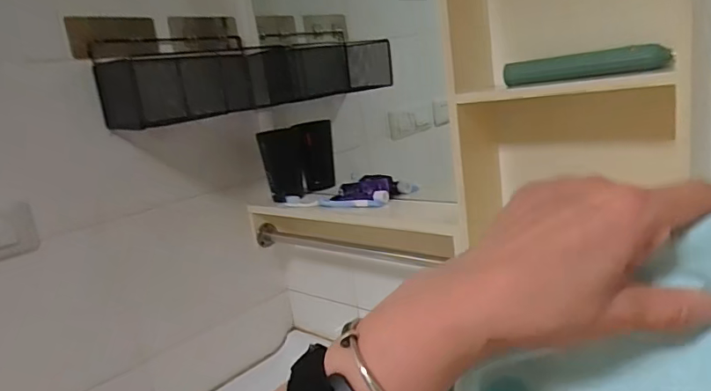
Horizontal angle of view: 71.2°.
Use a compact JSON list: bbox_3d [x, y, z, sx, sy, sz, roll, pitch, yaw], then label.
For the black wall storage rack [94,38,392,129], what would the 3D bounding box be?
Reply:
[{"bbox_3d":[-0.136,-0.245,1.024,0.140,0.112,0.747,3,16,40],"label":"black wall storage rack"}]

